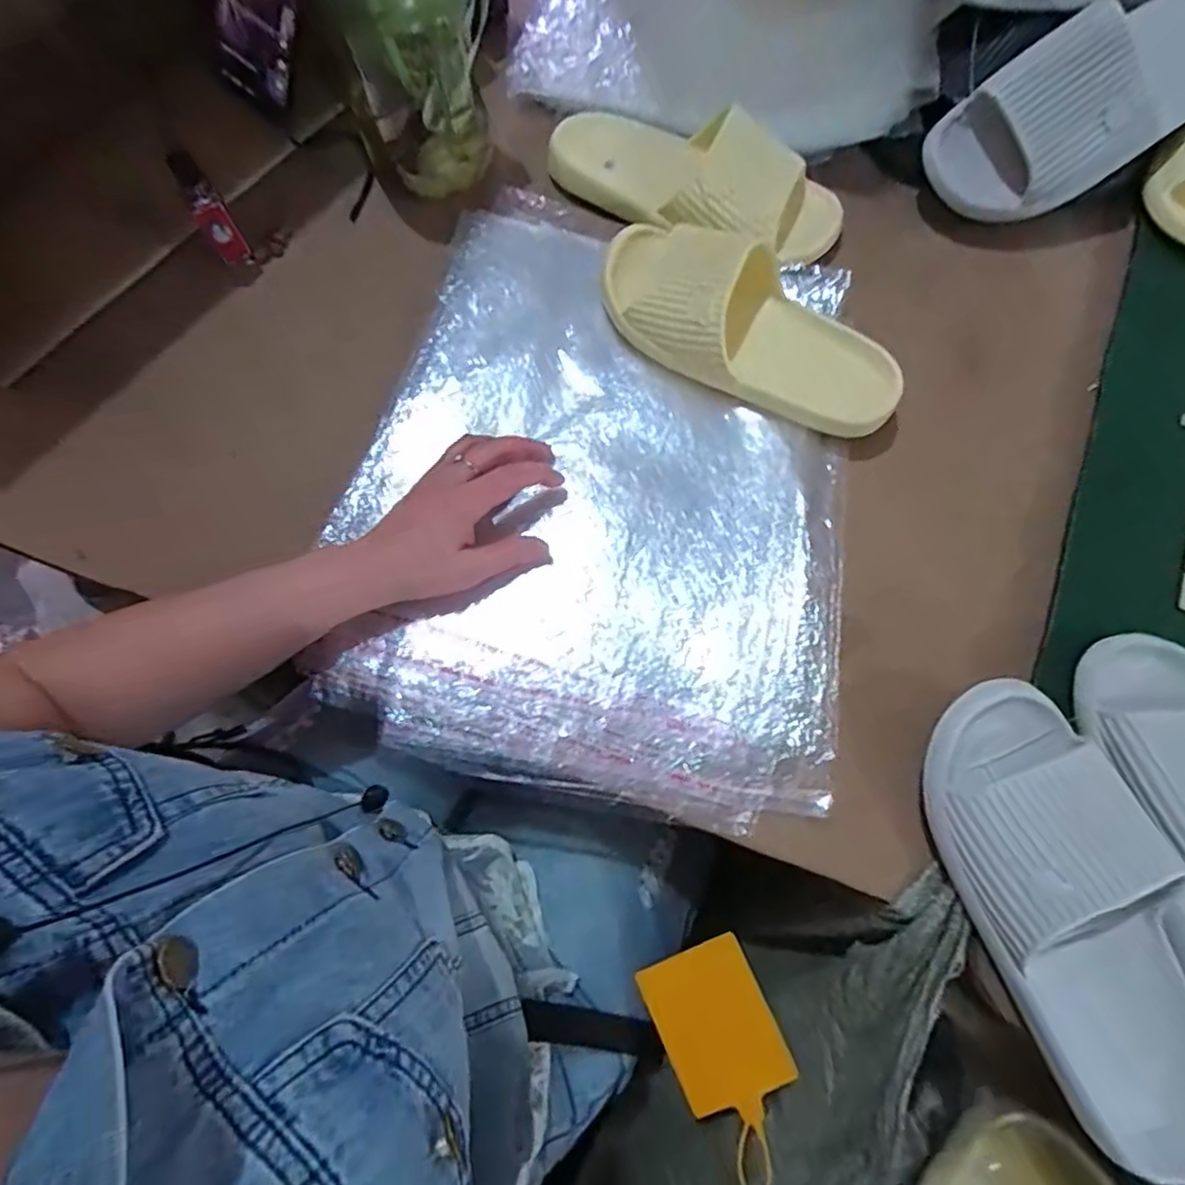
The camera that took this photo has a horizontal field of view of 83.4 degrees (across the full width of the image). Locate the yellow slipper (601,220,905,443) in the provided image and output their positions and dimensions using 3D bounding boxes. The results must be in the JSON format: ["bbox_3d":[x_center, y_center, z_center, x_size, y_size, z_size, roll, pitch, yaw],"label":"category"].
[{"bbox_3d":[0.110,-0.199,0.495,0.246,0.064,0.098,34,76,9],"label":"yellow slipper"}]

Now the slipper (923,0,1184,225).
[{"bbox_3d":[0.406,-0.390,0.515,0.260,0.075,0.113,-26,99,5],"label":"slipper"}]

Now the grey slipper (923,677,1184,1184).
[{"bbox_3d":[0.276,0.188,0.389,0.104,0.086,0.268,-17,74,-6],"label":"grey slipper"}]

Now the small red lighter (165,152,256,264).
[{"bbox_3d":[-0.290,-0.288,0.503,0.024,0.083,0.017,-34,77,-10],"label":"small red lighter"}]

